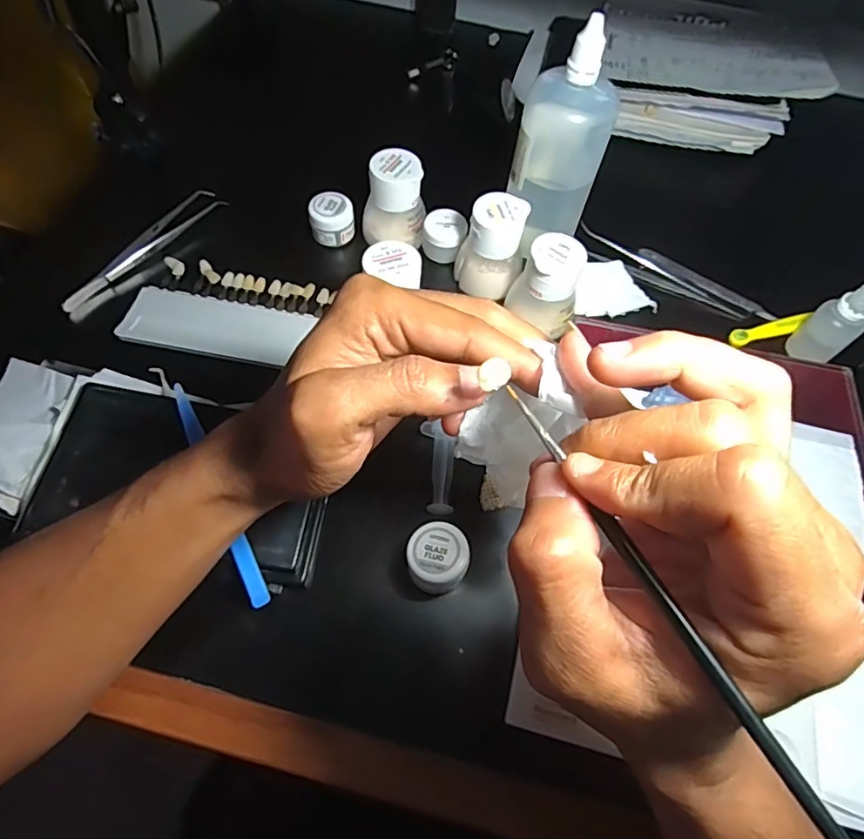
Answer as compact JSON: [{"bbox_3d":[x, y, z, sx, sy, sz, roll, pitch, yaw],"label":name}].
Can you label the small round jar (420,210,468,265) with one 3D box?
[{"bbox_3d":[0.009,-0.140,0.415,0.032,0.027,0.031,1,62,-3],"label":"small round jar"}]

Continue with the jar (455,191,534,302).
[{"bbox_3d":[0.042,-0.122,0.387,0.045,0.057,0.044,10,62,2],"label":"jar"}]

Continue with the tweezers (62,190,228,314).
[{"bbox_3d":[-0.213,-0.128,0.404,0.022,0.007,0.142,33,65,13],"label":"tweezers"}]

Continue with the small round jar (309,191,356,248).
[{"bbox_3d":[-0.076,-0.154,0.416,0.032,0.028,0.027,-10,63,-9],"label":"small round jar"}]

